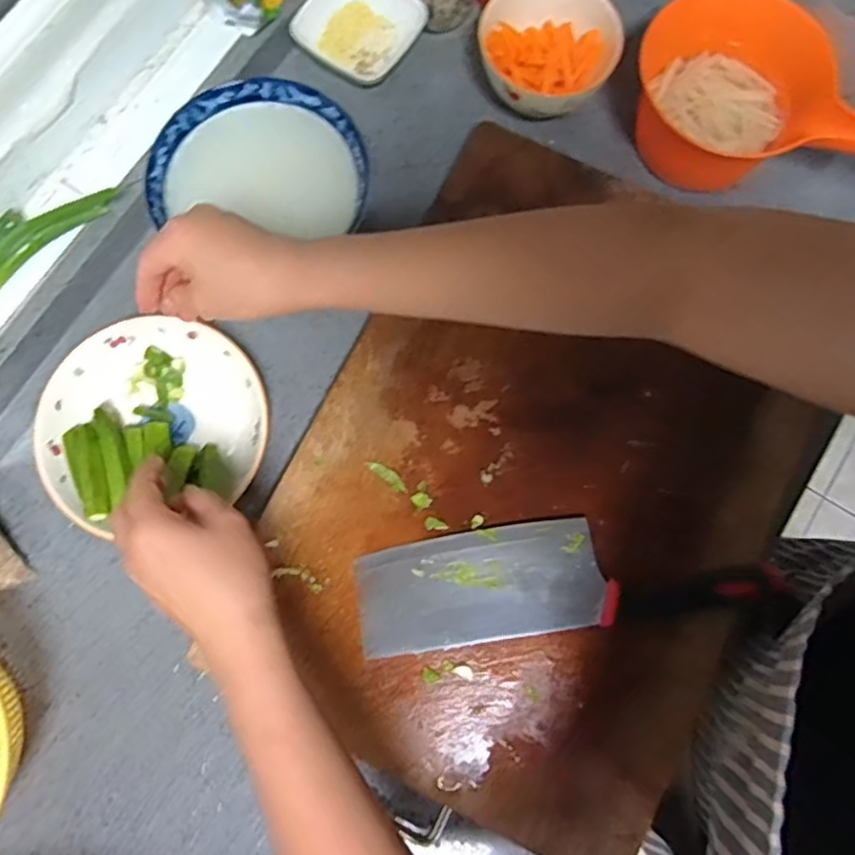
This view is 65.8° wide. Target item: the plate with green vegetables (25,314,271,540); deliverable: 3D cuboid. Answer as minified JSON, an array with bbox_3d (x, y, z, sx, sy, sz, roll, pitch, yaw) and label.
[{"bbox_3d":[-0.216,-0.003,0.515,0.175,0.040,0.167,-17,79,-3],"label":"plate with green vegetables"}]

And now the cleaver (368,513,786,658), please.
[{"bbox_3d":[0.098,0.109,0.488,0.296,0.021,0.079,-8,79,-1],"label":"cleaver"}]

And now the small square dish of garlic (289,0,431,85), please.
[{"bbox_3d":[-0.067,-0.368,0.606,0.101,0.029,0.094,42,82,8],"label":"small square dish of garlic"}]

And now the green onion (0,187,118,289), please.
[{"bbox_3d":[-0.321,-0.121,0.513,0.065,0.023,0.182,30,80,6],"label":"green onion"}]

